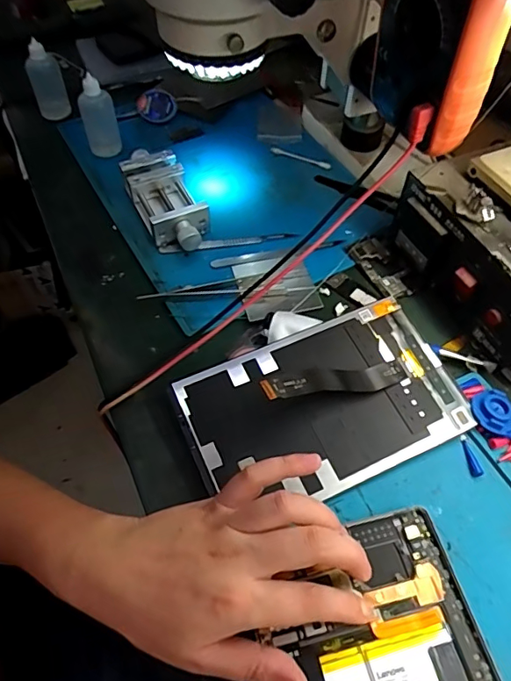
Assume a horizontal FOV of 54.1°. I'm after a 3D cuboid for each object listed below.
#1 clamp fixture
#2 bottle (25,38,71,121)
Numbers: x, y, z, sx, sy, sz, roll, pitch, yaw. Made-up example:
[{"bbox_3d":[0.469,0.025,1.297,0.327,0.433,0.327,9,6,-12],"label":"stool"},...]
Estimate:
[{"bbox_3d":[-0.090,-0.140,0.500,0.060,0.039,0.134,-23,58,-16],"label":"clamp fixture"},{"bbox_3d":[-0.246,-0.304,0.595,0.038,0.094,0.036,-18,57,-15],"label":"bottle"}]

